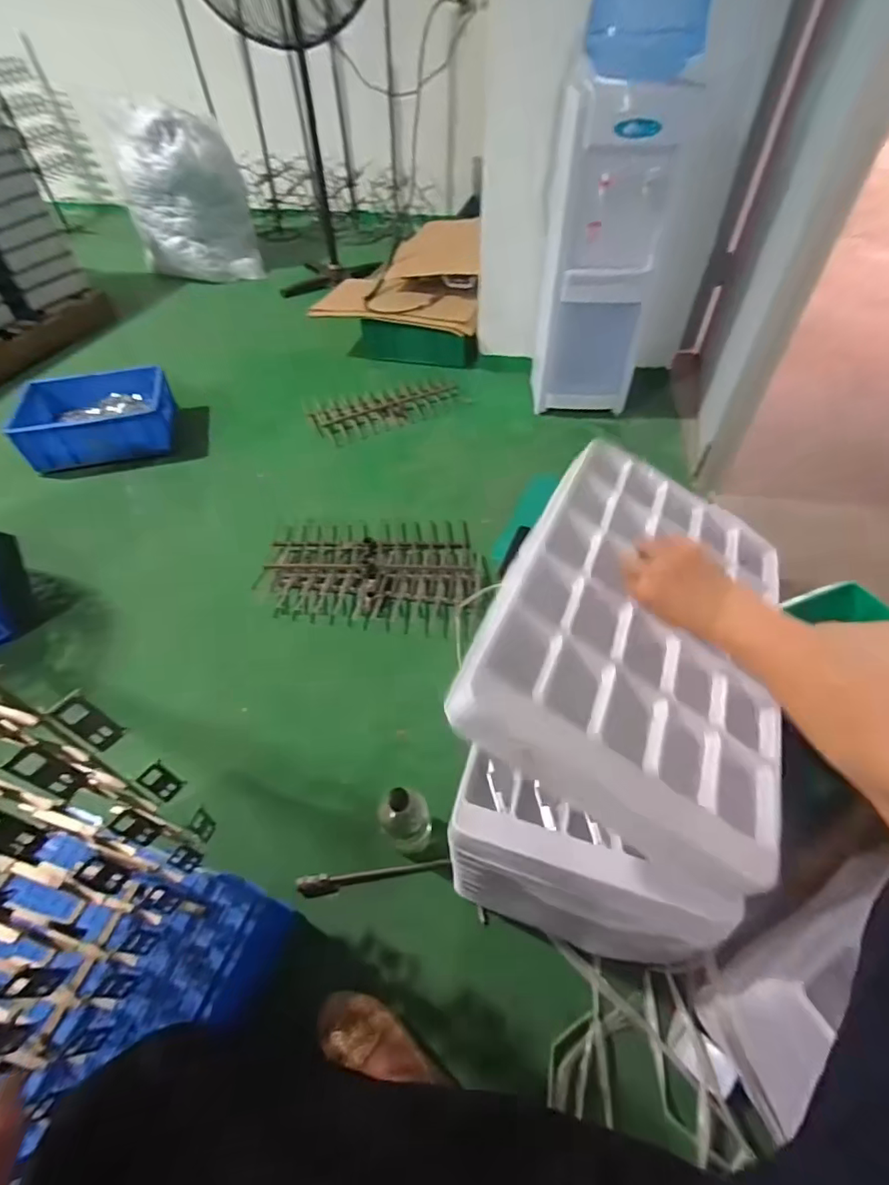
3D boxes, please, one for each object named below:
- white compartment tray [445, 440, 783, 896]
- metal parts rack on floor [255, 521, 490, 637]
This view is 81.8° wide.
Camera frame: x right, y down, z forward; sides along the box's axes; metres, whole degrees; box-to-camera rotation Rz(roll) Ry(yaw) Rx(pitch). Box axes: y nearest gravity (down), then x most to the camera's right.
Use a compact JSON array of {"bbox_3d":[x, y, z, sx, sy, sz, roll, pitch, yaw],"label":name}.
[{"bbox_3d":[0.237,0.021,0.595,0.318,0.038,0.503,32,52,1],"label":"white compartment tray"},{"bbox_3d":[-0.170,-0.065,1.297,0.550,0.058,0.350,6,50,6],"label":"metal parts rack on floor"}]

